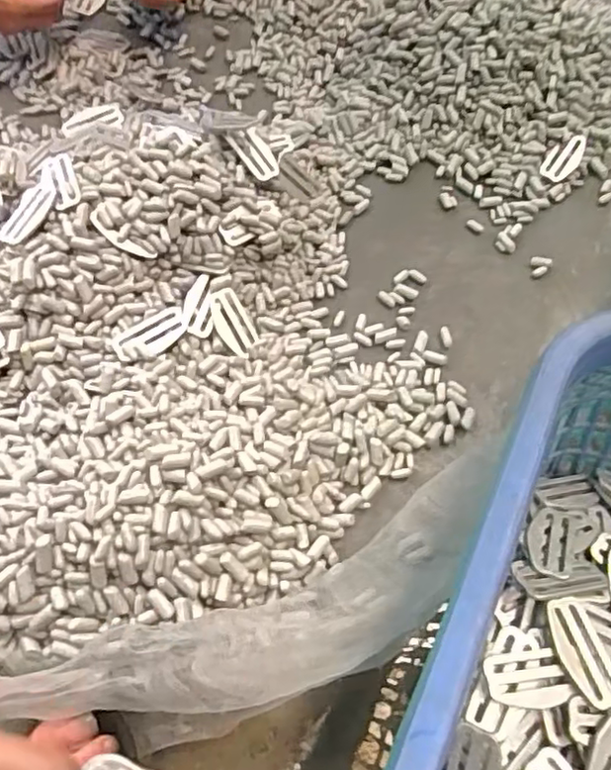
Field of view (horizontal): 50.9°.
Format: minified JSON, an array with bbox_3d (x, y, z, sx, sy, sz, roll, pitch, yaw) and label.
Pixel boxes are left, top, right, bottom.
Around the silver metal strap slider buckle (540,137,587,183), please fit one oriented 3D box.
[{"bbox_3d":[0.258,-0.225,0.637,0.030,0.004,0.059,38,82,-5],"label":"silver metal strap slider buckle"}]

